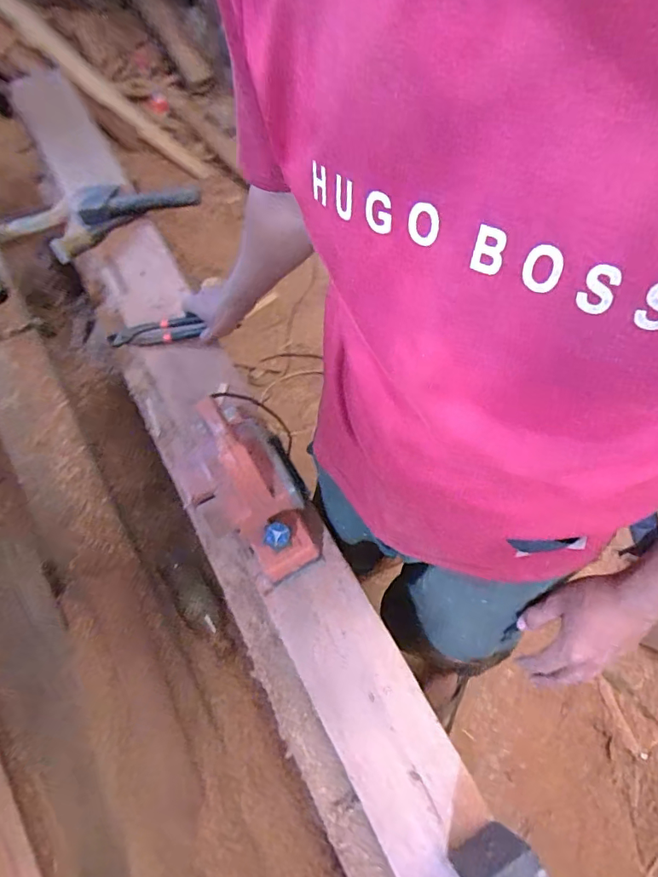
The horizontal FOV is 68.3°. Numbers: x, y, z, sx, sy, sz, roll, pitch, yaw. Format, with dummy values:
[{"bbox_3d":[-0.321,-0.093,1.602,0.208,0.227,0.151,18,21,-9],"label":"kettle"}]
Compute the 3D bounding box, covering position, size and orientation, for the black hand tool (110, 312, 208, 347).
[{"bbox_3d":[-0.299,-0.186,0.838,0.182,0.023,0.040,-6,62,13],"label":"black hand tool"}]

